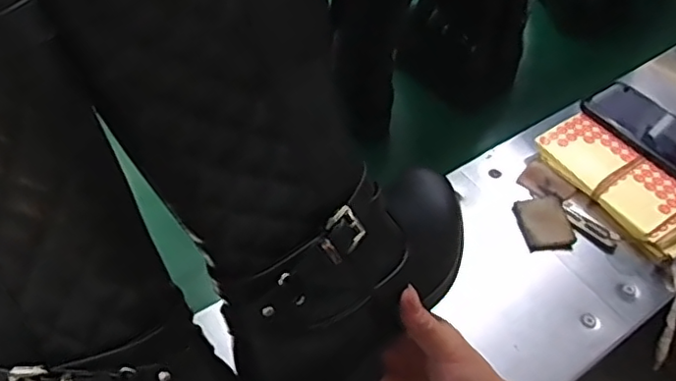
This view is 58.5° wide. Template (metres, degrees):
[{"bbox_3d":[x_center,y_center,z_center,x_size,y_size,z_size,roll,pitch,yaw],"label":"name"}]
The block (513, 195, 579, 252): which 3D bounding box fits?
[{"bbox_3d":[0.218,0.035,0.641,0.052,0.015,0.063,-6,52,-10],"label":"block"}]

